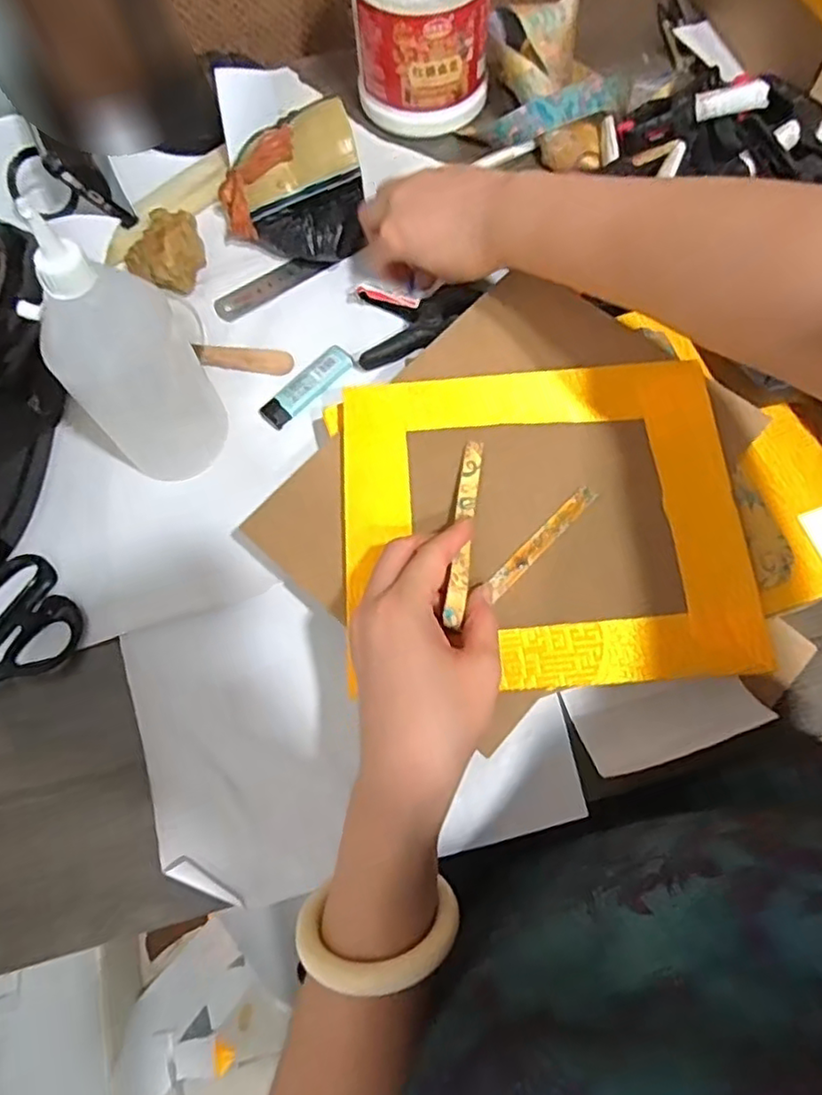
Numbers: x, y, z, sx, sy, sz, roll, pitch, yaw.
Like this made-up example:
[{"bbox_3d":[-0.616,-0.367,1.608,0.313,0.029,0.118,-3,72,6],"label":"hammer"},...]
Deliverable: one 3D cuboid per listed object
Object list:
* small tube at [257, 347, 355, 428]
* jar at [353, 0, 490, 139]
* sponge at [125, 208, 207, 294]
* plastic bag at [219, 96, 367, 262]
[{"bbox_3d":[-0.077,-0.120,0.480,0.078,0.006,0.024,-43,73,-13],"label":"small tube"},{"bbox_3d":[0.010,-0.442,0.535,0.107,0.139,0.109,0,69,2],"label":"jar"},{"bbox_3d":[-0.189,-0.234,0.514,0.054,0.040,0.059,36,75,14],"label":"sponge"},{"bbox_3d":[-0.091,-0.267,0.499,0.107,0.079,0.086,-15,69,-3],"label":"plastic bag"}]

